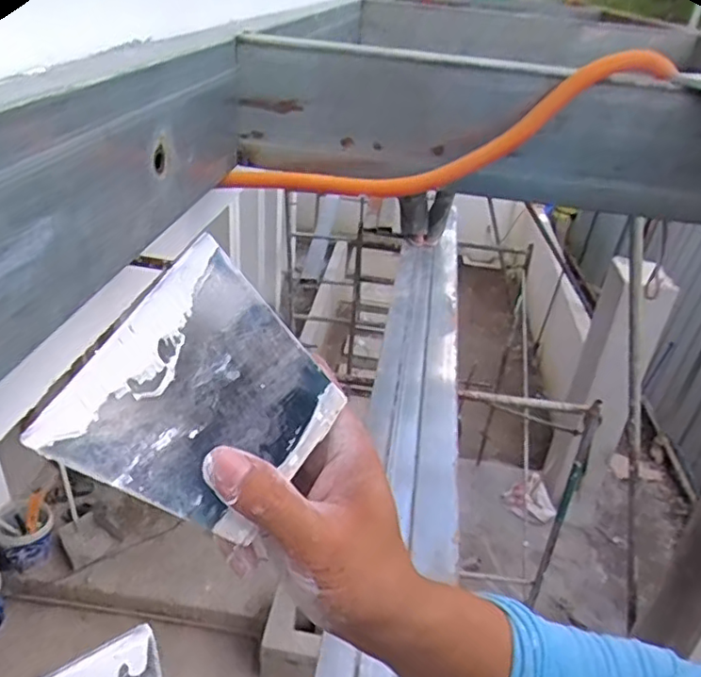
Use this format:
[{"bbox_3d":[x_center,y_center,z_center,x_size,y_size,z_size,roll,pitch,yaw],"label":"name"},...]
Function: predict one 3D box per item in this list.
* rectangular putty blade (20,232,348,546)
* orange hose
[{"bbox_3d":[-0.061,0.027,0.264,0.102,0.095,0.004,-52,14,-15],"label":"rectangular putty blade"},{"bbox_3d":[0.139,-0.237,0.739,0.540,0.098,0.091,-18,34,0],"label":"orange hose"}]

